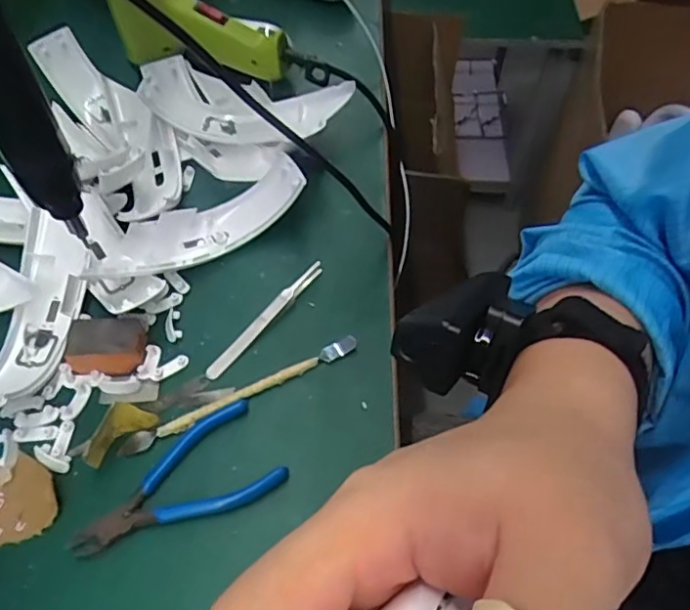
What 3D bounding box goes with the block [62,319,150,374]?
[{"bbox_3d":[-0.160,0.026,0.397,0.047,0.026,0.032,4,55,3],"label":"block"}]

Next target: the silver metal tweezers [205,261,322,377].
[{"bbox_3d":[-0.055,0.009,0.418,0.011,0.011,0.111,36,63,22],"label":"silver metal tweezers"}]

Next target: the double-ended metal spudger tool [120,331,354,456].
[{"bbox_3d":[-0.066,0.057,0.389,0.164,0.005,0.012,-23,58,-15],"label":"double-ended metal spudger tool"}]

